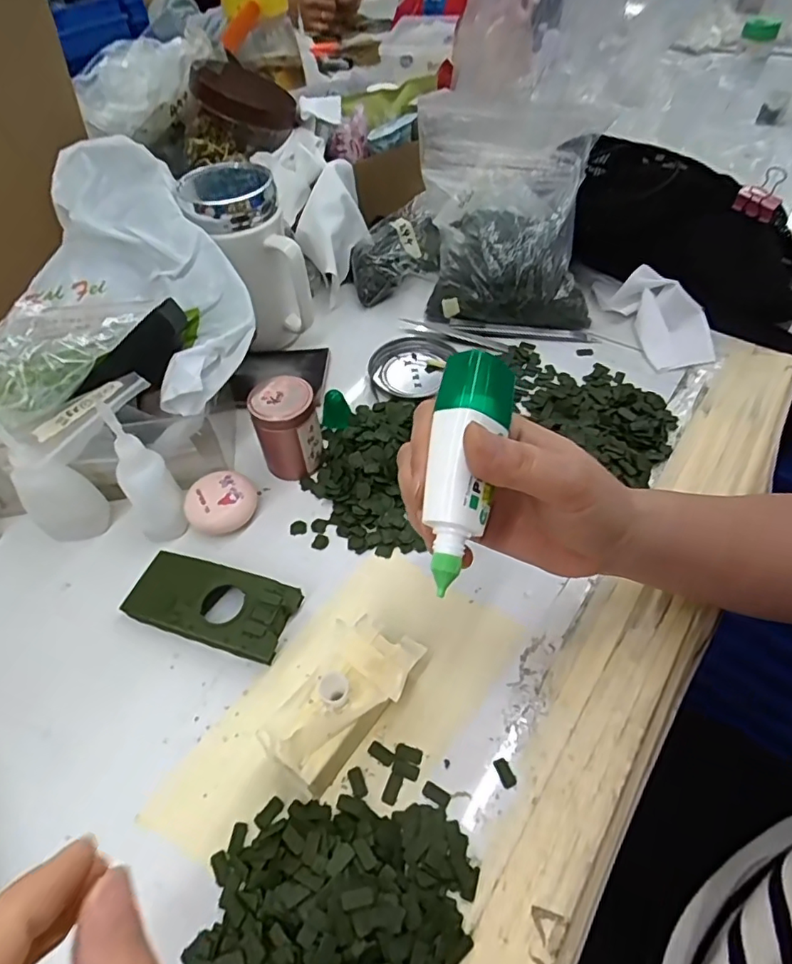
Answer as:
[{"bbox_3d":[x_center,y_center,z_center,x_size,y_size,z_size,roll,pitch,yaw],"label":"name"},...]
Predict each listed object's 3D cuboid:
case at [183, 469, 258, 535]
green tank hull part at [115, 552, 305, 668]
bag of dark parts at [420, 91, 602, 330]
[{"bbox_3d":[-0.121,0.016,0.394,0.048,0.026,0.038,-20,51,-11],"label":"case"},{"bbox_3d":[-0.115,0.076,0.349,0.104,0.022,0.046,13,52,16],"label":"green tank hull part"},{"bbox_3d":[0.095,-0.241,0.515,0.164,0.141,0.152,1,50,6],"label":"bag of dark parts"}]

